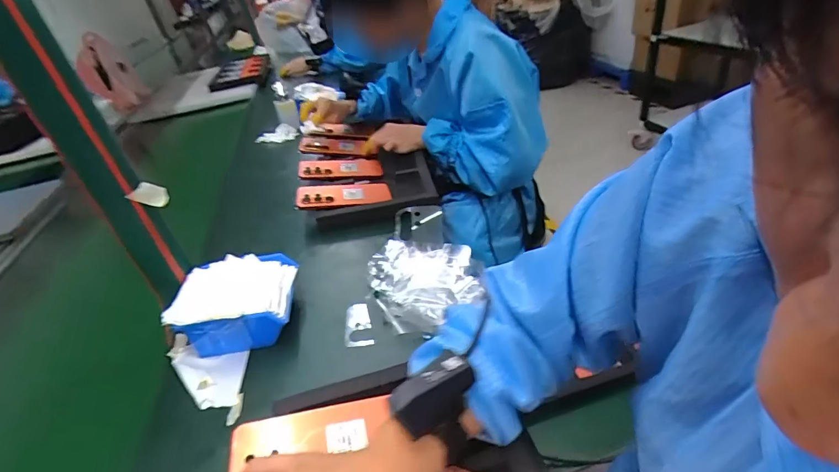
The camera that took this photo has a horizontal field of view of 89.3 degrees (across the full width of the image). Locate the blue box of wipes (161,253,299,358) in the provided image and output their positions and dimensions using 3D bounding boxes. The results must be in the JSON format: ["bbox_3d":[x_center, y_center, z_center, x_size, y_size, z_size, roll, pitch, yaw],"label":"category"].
[{"bbox_3d":[-0.242,0.091,0.577,0.139,0.078,0.119,-8,33,-2],"label":"blue box of wipes"}]

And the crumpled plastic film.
[{"bbox_3d":[0.006,0.066,0.602,0.161,0.043,0.159,-7,35,6],"label":"crumpled plastic film"}]

